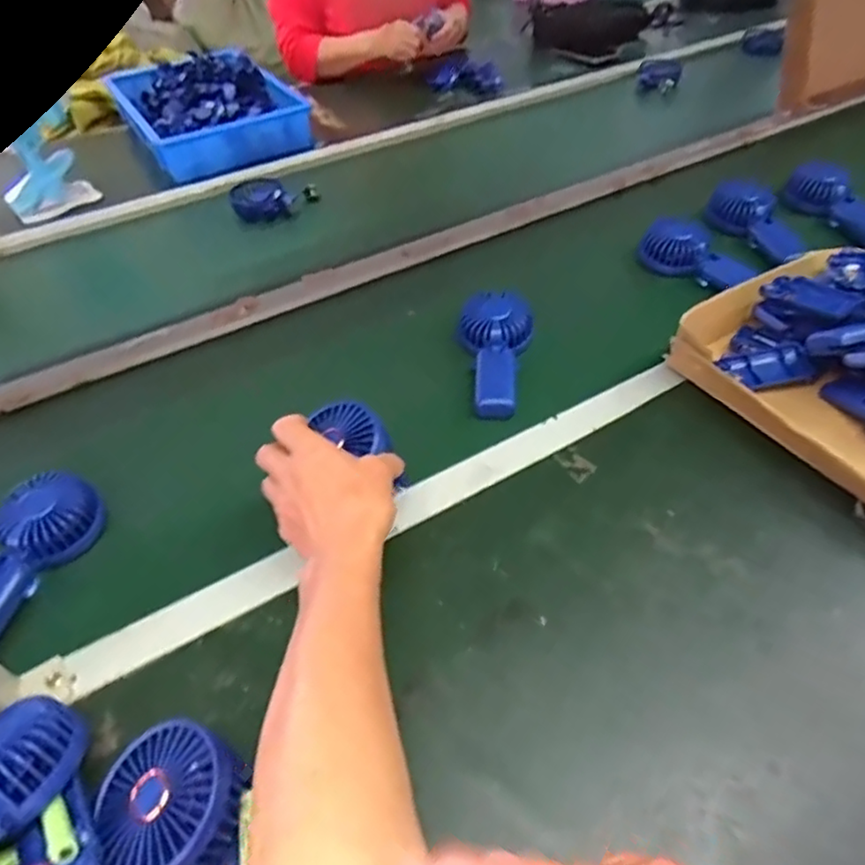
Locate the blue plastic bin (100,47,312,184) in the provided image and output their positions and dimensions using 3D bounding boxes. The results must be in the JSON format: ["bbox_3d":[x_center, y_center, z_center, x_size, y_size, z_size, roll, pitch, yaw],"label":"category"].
[{"bbox_3d":[-0.419,-0.618,1.229,0.308,0.089,0.417,-26,48,-19],"label":"blue plastic bin"}]

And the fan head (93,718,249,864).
[{"bbox_3d":[-0.158,0.232,0.397,0.089,0.053,0.086,-3,45,3],"label":"fan head"}]

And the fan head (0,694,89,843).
[{"bbox_3d":[-0.265,0.210,0.404,0.074,0.037,0.086,23,51,26],"label":"fan head"}]

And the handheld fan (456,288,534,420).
[{"bbox_3d":[0.069,-0.094,0.738,0.086,0.044,0.183,2,45,8],"label":"handheld fan"}]

